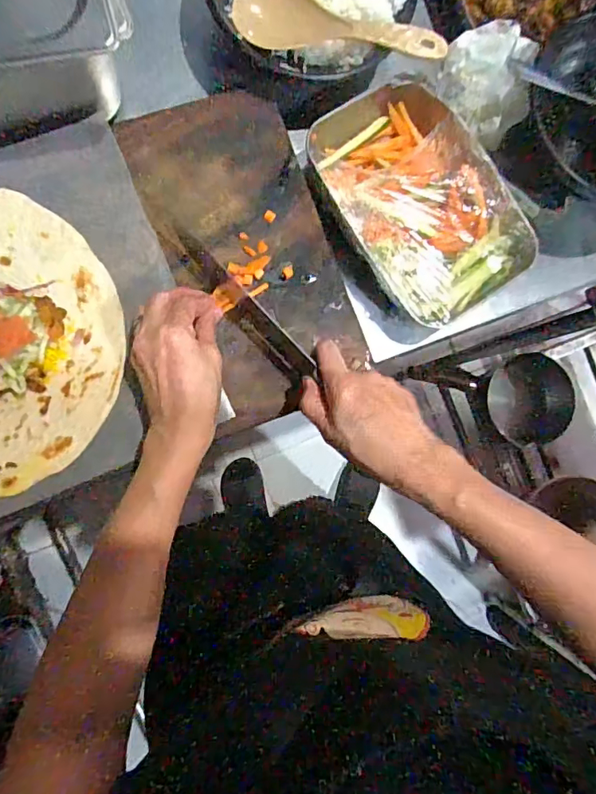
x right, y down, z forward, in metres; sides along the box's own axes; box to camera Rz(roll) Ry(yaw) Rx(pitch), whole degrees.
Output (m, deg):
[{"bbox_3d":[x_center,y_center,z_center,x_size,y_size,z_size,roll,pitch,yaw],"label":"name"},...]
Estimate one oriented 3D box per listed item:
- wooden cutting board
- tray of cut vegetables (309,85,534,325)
[{"bbox_3d":[-0.044,-0.134,0.460,0.146,0.012,0.300,-21,90,-7],"label":"wooden cutting board"},{"bbox_3d":[0.116,-0.189,0.487,0.160,0.047,0.232,-31,91,-7],"label":"tray of cut vegetables"}]

